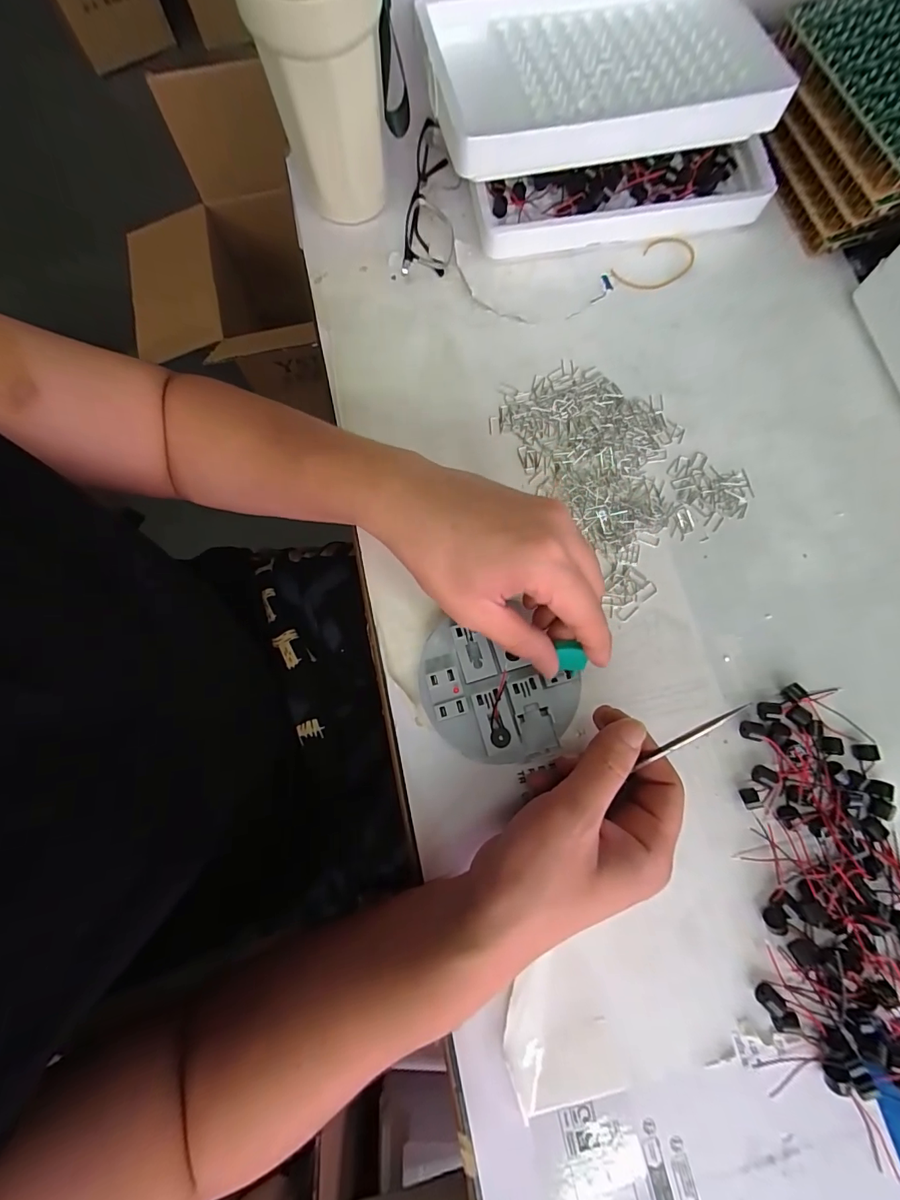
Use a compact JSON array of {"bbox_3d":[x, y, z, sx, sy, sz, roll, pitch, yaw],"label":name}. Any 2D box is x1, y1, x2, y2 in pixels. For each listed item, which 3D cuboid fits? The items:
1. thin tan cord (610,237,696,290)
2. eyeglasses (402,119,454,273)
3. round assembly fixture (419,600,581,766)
[{"bbox_3d":[0.177,-0.283,0.376,0.076,0.004,0.040,-39,79,-8],"label":"thin tan cord"},{"bbox_3d":[-0.017,-0.333,0.375,0.039,0.025,0.145,1,77,1],"label":"eyeglasses"},{"bbox_3d":[0.032,0.059,0.290,0.098,0.022,0.089,-2,77,0],"label":"round assembly fixture"}]

